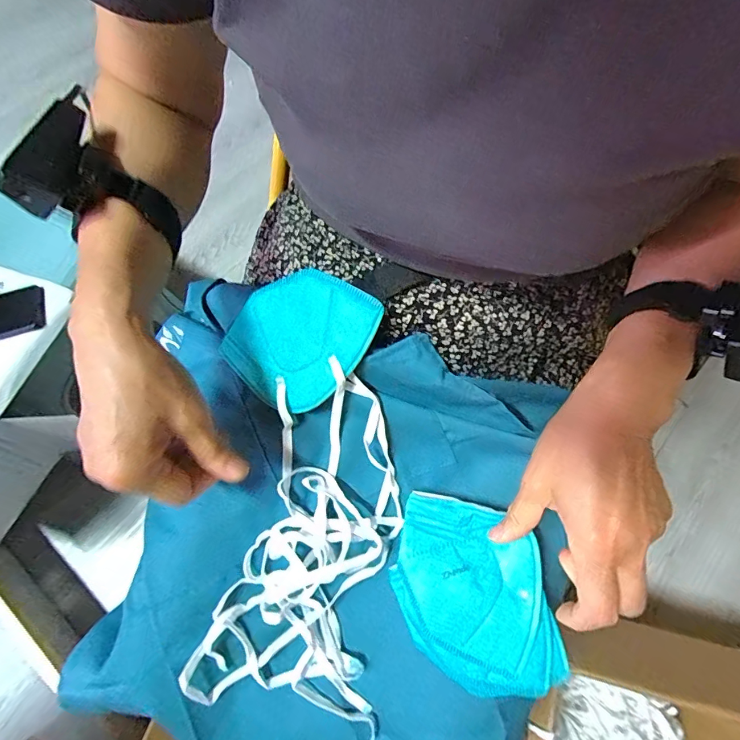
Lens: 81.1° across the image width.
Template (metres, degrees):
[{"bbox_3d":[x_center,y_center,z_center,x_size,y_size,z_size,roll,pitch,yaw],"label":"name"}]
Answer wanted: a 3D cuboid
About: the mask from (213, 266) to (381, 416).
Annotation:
[{"bbox_3d":[-0.059,-0.027,0.347,0.104,0.009,0.117,38,99,14],"label":"mask"}]

